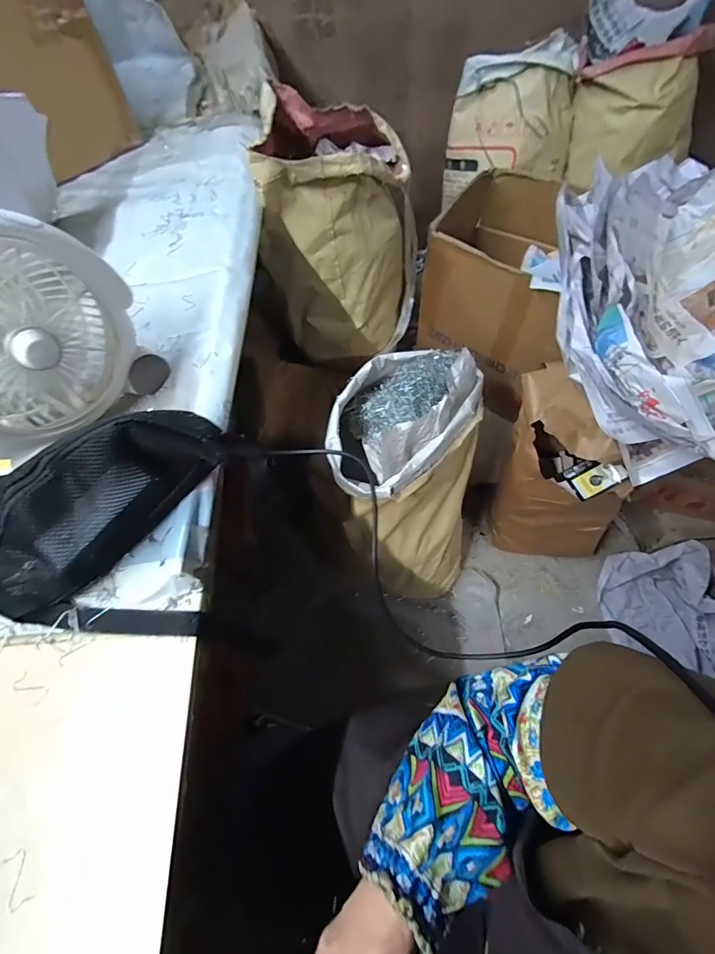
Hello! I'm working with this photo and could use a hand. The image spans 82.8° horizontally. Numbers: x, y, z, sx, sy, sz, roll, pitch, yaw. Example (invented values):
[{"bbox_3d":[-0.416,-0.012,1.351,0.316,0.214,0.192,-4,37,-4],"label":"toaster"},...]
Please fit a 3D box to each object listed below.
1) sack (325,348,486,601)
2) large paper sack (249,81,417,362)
[{"bbox_3d":[0.108,-0.002,0.916,0.310,0.464,0.398,4,63,4],"label":"sack"},{"bbox_3d":[-0.031,-0.538,0.957,0.340,0.468,0.290,8,64,6],"label":"large paper sack"}]

